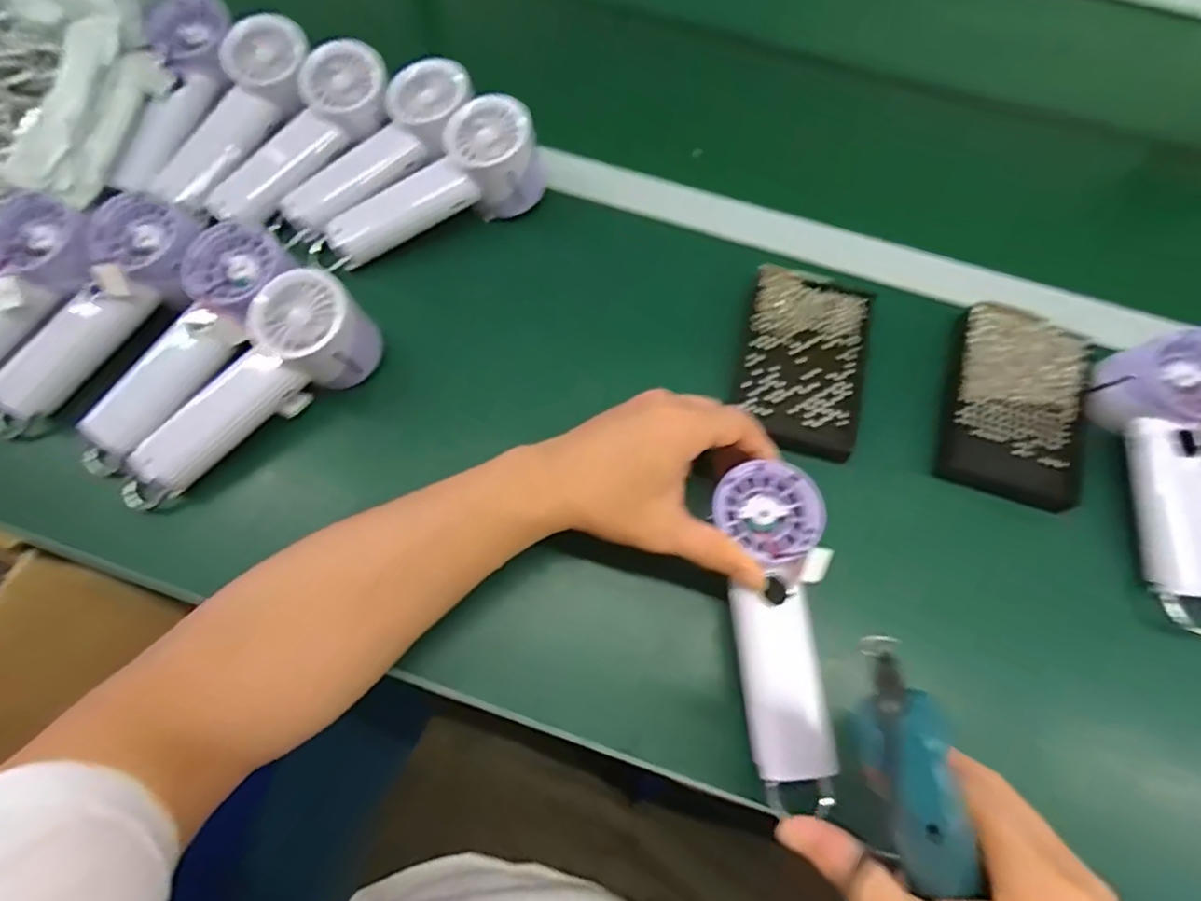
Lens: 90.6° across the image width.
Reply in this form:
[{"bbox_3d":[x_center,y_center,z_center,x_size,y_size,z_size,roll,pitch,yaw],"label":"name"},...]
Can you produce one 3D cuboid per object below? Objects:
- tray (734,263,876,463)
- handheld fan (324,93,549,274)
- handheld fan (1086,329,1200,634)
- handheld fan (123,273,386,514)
[{"bbox_3d":[0.151,-0.068,0.442,0.085,0.013,0.140,14,70,3],"label":"tray"},{"bbox_3d":[-0.131,-0.194,0.468,0.188,0.065,0.062,-30,72,5],"label":"handheld fan"},{"bbox_3d":[0.389,0.019,0.405,0.070,0.050,0.198,4,81,0],"label":"handheld fan"},{"bbox_3d":[-0.239,-0.038,0.408,0.195,0.058,0.066,-45,76,-1],"label":"handheld fan"}]

